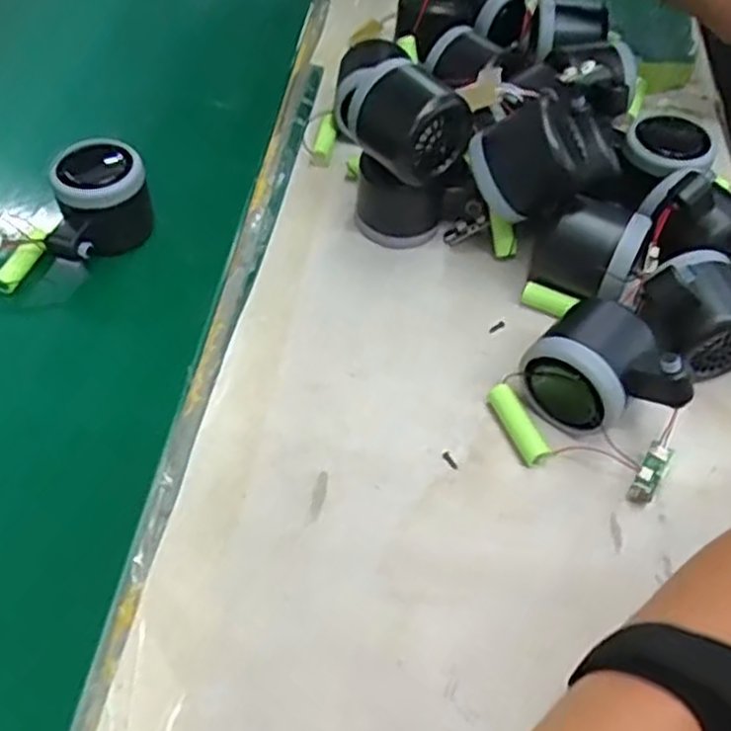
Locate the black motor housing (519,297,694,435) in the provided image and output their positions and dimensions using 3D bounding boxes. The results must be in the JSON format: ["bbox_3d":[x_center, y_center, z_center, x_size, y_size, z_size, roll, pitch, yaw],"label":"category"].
[{"bbox_3d":[0.132,0.000,0.419,0.080,0.055,0.070,29,57,20],"label":"black motor housing"}]

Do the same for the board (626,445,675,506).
[{"bbox_3d":[0.146,0.056,0.400,0.012,0.010,0.032,28,85,23],"label":"board"}]

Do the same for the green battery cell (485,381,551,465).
[{"bbox_3d":[0.083,0.032,0.423,0.014,0.014,0.050,-16,54,-13],"label":"green battery cell"}]

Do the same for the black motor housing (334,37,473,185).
[{"bbox_3d":[0.021,-0.149,0.462,0.067,0.053,0.055,38,61,25],"label":"black motor housing"}]

